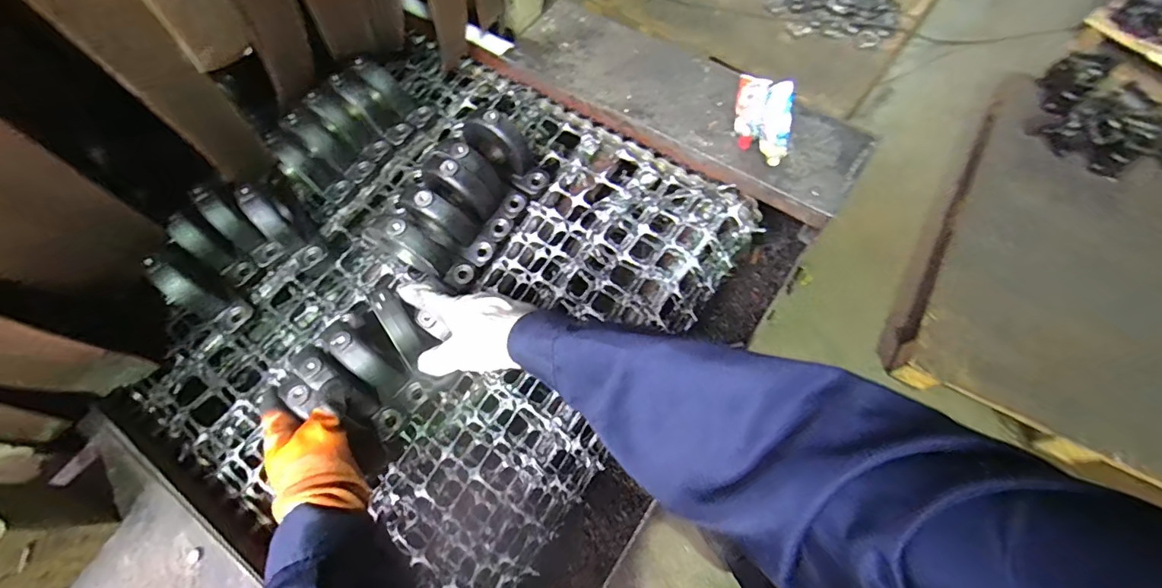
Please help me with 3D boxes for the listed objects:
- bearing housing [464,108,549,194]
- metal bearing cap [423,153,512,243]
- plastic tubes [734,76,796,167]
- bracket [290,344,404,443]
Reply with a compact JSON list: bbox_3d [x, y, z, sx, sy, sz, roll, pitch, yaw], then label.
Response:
[{"bbox_3d":[-0.099,-0.191,0.629,0.111,0.088,0.041,38,73,18],"label":"bearing housing"},{"bbox_3d":[-0.141,-0.119,0.602,0.098,0.099,0.044,26,70,14],"label":"metal bearing cap"},{"bbox_3d":[0.225,-0.218,0.594,0.068,0.028,0.144,11,67,8],"label":"plastic tubes"},{"bbox_3d":[-0.240,0.098,0.496,0.102,0.093,0.032,33,71,16],"label":"bracket"}]

